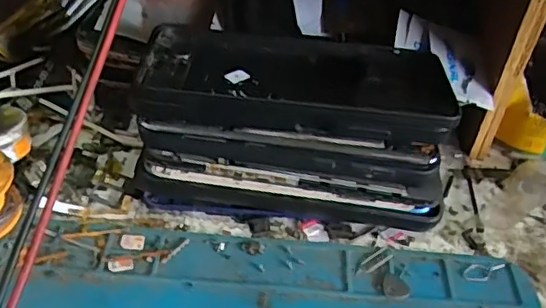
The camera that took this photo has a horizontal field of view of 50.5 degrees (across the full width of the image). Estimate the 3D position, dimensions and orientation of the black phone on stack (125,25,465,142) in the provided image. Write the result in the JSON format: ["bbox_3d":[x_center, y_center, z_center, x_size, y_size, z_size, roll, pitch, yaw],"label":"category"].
[{"bbox_3d":[0.012,-0.044,0.320,0.161,0.016,0.086,5,43,0],"label":"black phone on stack"}]

